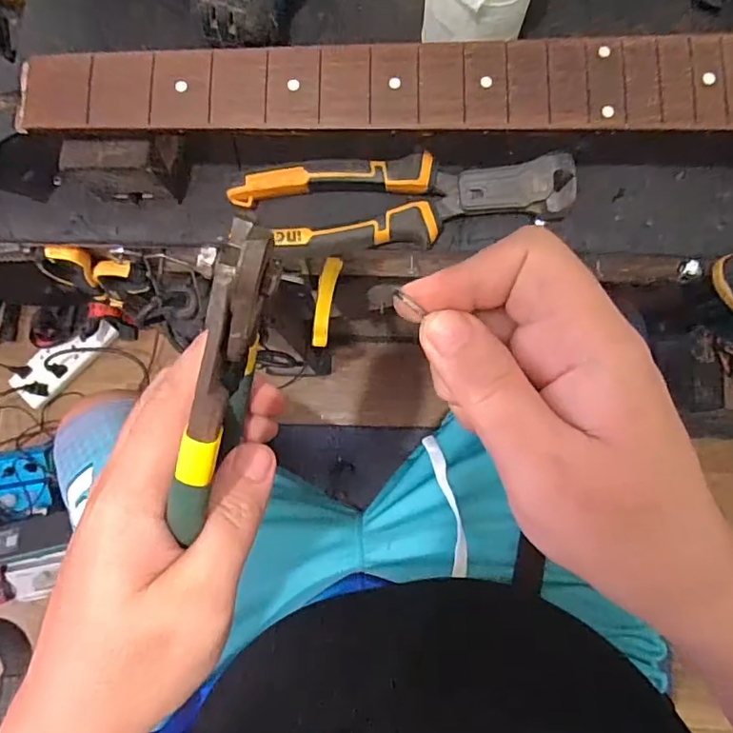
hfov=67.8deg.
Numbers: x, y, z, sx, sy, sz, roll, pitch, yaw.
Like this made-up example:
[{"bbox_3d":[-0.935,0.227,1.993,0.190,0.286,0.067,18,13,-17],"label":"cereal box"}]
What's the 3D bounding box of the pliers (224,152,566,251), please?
[{"bbox_3d":[0.020,-0.100,0.330,0.201,0.019,0.051,-2,80,2],"label":"pliers"}]

